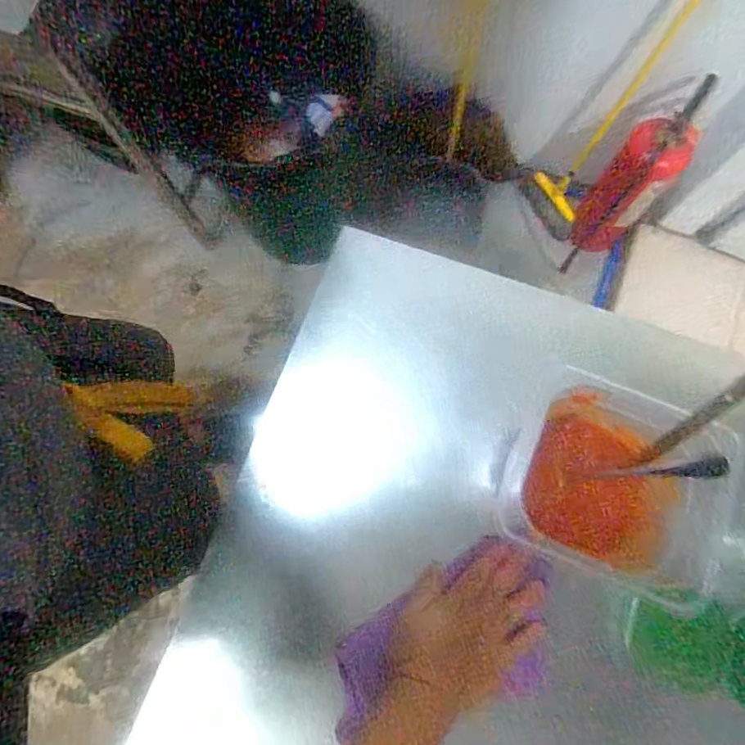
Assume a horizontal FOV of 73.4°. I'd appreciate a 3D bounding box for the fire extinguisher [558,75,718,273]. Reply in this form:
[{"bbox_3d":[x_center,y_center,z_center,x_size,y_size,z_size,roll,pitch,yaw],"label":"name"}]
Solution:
[{"bbox_3d":[0.586,-0.433,1.137,0.127,0.478,0.132,35,61,7],"label":"fire extinguisher"}]

